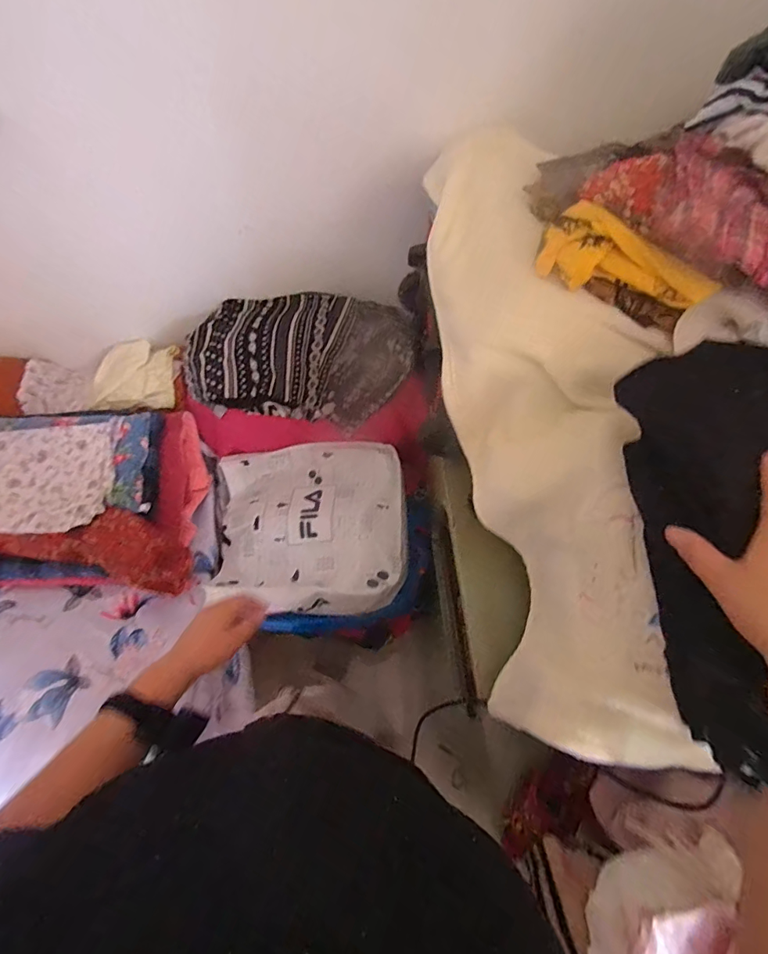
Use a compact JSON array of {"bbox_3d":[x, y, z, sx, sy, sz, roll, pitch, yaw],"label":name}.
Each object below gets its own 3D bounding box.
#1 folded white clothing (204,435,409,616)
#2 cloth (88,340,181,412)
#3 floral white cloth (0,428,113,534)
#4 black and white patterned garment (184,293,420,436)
[{"bbox_3d":[-0.162,0.098,0.957,0.411,0.131,0.359,2,64,-2],"label":"folded white clothing"},{"bbox_3d":[-0.582,-0.240,1.038,0.197,0.062,0.197,11,64,3],"label":"cloth"},{"bbox_3d":[-0.667,0.004,0.861,0.277,0.049,0.200,-3,64,-4],"label":"floral white cloth"},{"bbox_3d":[-0.172,-0.278,0.963,0.468,0.121,0.296,7,64,1],"label":"black and white patterned garment"}]

